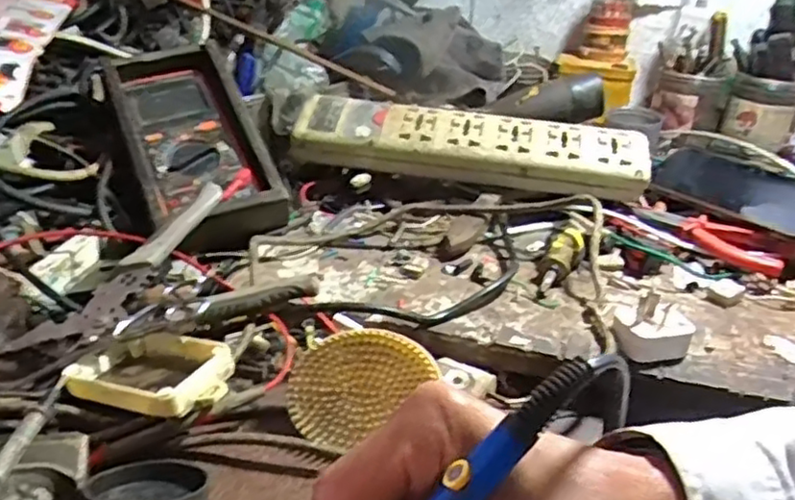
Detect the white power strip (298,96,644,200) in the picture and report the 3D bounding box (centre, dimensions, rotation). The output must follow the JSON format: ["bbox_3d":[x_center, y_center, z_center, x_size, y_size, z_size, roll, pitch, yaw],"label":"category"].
[{"bbox_3d":[0.067,-0.097,0.650,0.322,0.049,0.071,7,28,7],"label":"white power strip"}]

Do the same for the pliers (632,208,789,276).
[{"bbox_3d":[0.281,-0.013,0.632,0.133,0.023,0.039,22,33,30],"label":"pliers"}]

